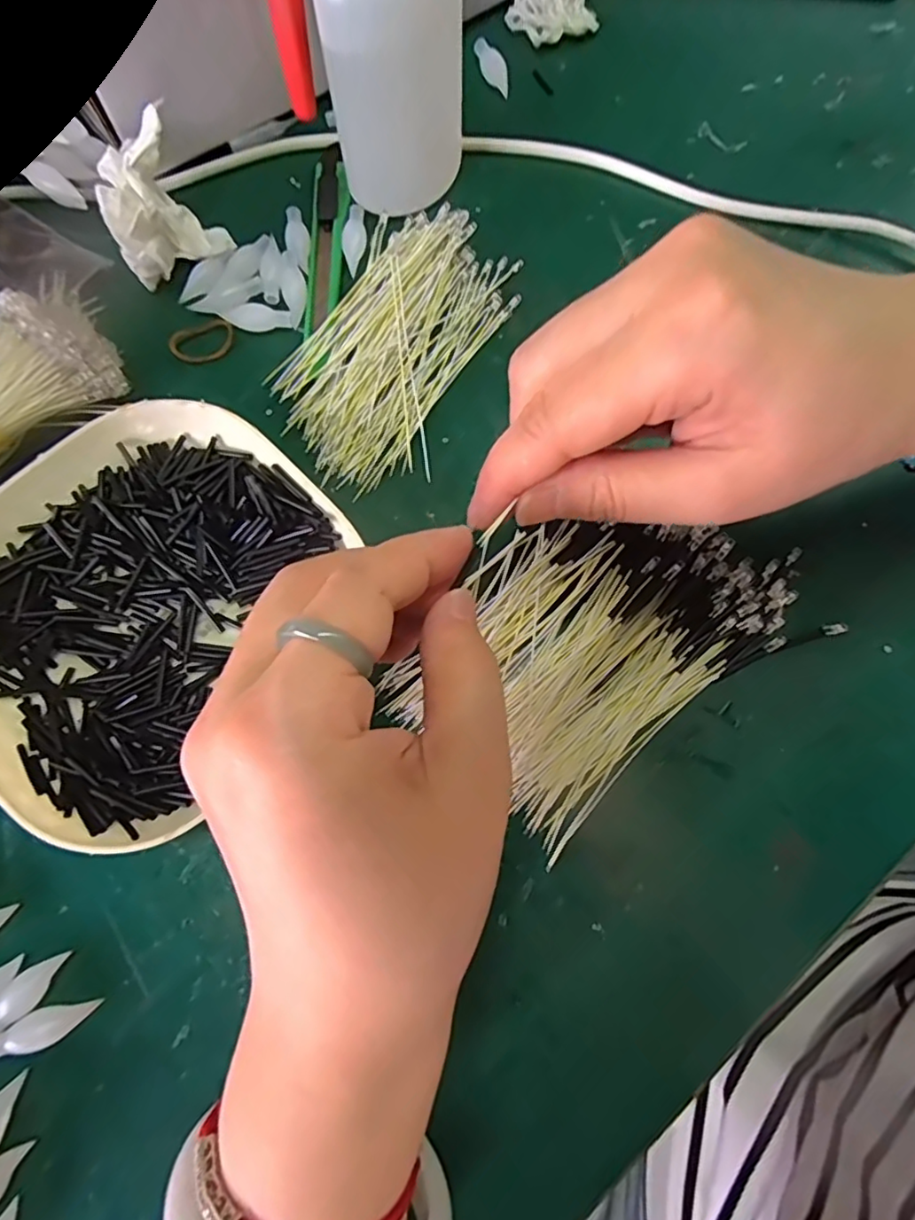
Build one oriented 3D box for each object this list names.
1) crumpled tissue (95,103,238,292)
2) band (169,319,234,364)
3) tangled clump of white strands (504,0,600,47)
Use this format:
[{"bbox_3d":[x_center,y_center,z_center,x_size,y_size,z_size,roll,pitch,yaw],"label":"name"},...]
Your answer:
[{"bbox_3d":[-0.126,-0.168,0.247,0.042,0.034,0.040,-32,79,-9],"label":"crumpled tissue"},{"bbox_3d":[-0.107,-0.113,0.252,0.027,0.004,0.018,-22,77,-7],"label":"band"},{"bbox_3d":[0.046,-0.301,0.298,0.039,0.013,0.036,-22,77,-7],"label":"tangled clump of white strands"}]

